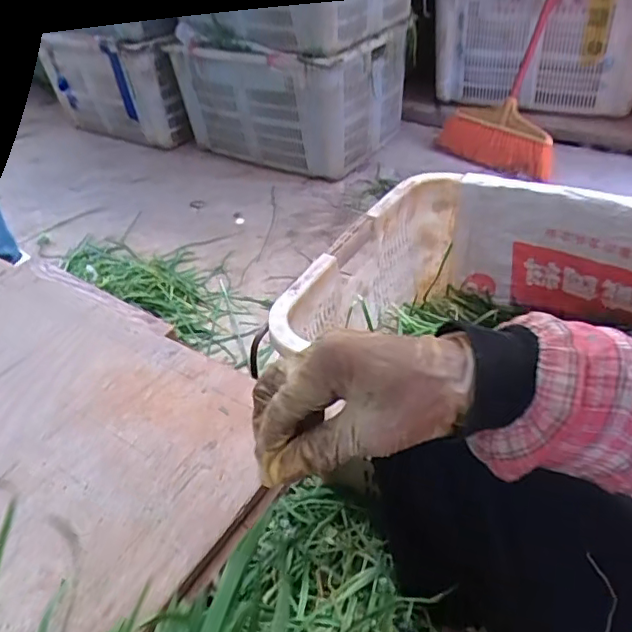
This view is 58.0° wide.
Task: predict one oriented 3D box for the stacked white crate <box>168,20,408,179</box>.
[{"bbox_3d":[-0.091,-0.668,1.729,0.633,0.349,0.324,22,48,29],"label":"stacked white crate"}]

